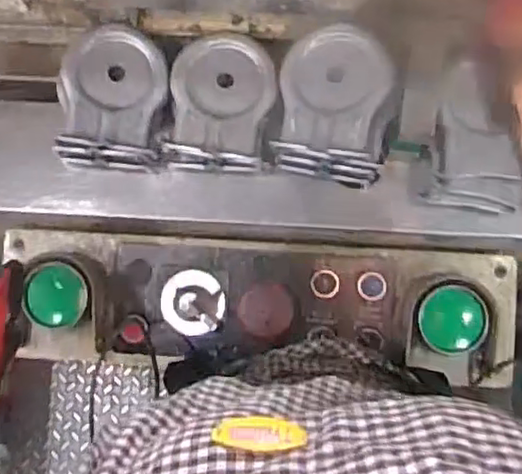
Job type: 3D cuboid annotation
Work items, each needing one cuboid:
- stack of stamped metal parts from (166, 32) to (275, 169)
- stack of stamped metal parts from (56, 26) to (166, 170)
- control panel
[{"bbox_3d":[-0.037,-0.129,0.637,0.101,0.056,0.122,7,81,3],"label":"stack of stamped metal parts"},{"bbox_3d":[-0.146,-0.136,0.655,0.101,0.070,0.133,4,81,2],"label":"stack of stamped metal parts"},{"bbox_3d":[0.000,0.073,0.697,0.531,0.088,0.133,3,81,2],"label":"control panel"}]

